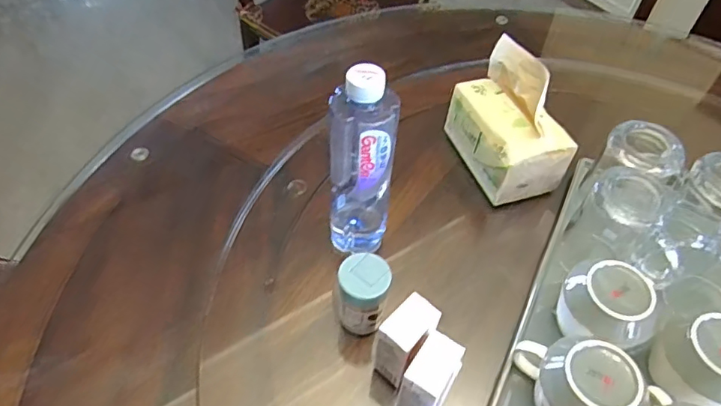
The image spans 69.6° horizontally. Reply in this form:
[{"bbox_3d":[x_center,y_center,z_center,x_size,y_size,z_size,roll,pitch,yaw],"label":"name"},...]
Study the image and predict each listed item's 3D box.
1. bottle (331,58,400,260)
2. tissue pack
[{"bbox_3d":[0.001,-0.033,0.517,0.060,0.226,0.055,-2,52,-3],"label":"bottle"},{"bbox_3d":[0.182,-0.101,0.635,0.099,0.144,0.147,-15,54,-13],"label":"tissue pack"}]

